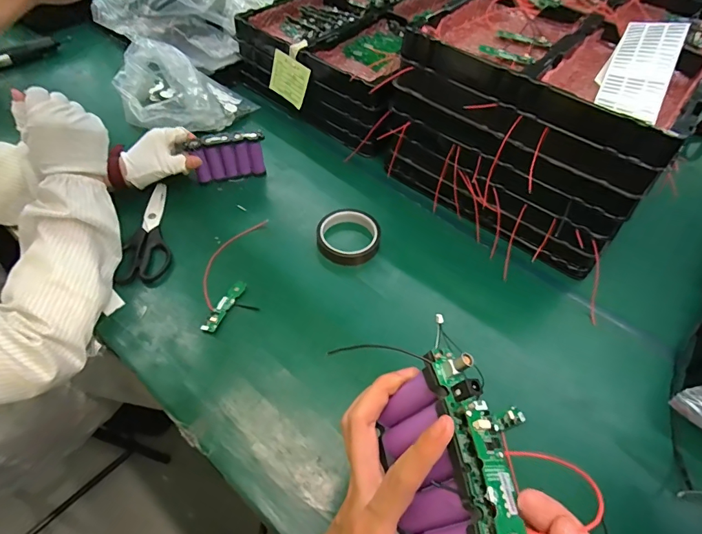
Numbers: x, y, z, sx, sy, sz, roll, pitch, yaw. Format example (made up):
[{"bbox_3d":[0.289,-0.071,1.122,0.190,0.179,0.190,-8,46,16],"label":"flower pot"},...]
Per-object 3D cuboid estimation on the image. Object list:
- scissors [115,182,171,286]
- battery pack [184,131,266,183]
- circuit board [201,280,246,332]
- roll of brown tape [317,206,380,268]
[{"bbox_3d":[-0.288,-0.054,0.598,0.060,0.008,0.186,-4,53,-6],"label":"scissors"},{"bbox_3d":[-0.193,-0.171,0.650,0.109,0.086,0.017,-12,54,-12],"label":"battery pack"},{"bbox_3d":[-0.163,0.049,0.531,0.017,0.004,0.080,22,54,13],"label":"circuit board"},{"bbox_3d":[-0.004,-0.048,0.609,0.090,0.027,0.087,1,52,-2],"label":"roll of brown tape"}]

